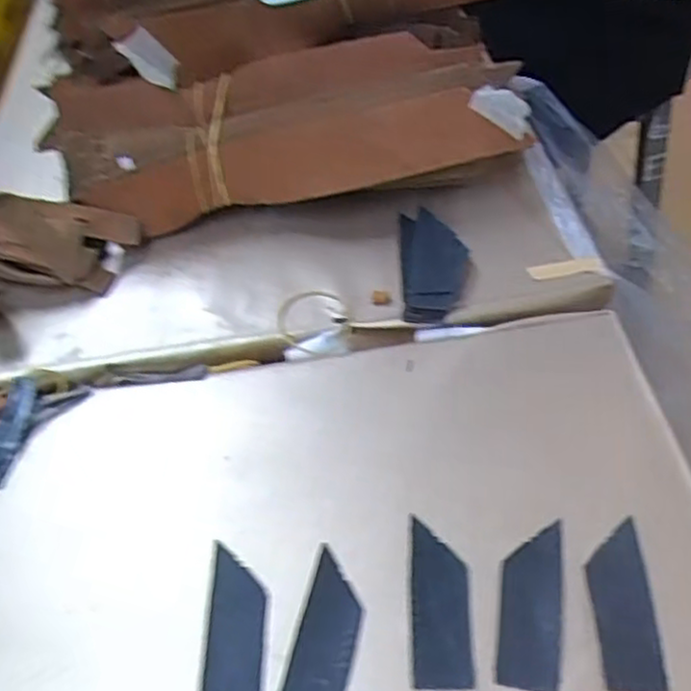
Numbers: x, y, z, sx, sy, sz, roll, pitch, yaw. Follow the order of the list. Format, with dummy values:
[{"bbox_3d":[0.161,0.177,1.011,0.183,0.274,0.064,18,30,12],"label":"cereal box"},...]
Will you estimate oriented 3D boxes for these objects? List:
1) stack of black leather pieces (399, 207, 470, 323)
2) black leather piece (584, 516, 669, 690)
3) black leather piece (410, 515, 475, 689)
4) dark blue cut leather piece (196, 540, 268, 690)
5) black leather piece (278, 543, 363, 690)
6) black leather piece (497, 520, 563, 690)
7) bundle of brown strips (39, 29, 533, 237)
[{"bbox_3d":[0.047,-0.043,0.389,0.034,0.008,0.078,-2,49,4],"label":"stack of black leather pieces"},{"bbox_3d":[0.103,0.096,0.273,0.021,0.004,0.061,-1,49,5],"label":"black leather piece"},{"bbox_3d":[0.036,0.096,0.277,0.022,0.004,0.061,-1,49,5],"label":"black leather piece"},{"bbox_3d":[-0.043,0.107,0.278,0.023,0.004,0.062,-2,49,3],"label":"dark blue cut leather piece"},{"bbox_3d":[-0.007,0.109,0.273,0.023,0.004,0.064,9,51,13],"label":"black leather piece"},{"bbox_3d":[0.070,0.095,0.275,0.022,0.004,0.062,6,50,10],"label":"black leather piece"},{"bbox_3d":[-0.035,-0.128,0.419,0.265,0.031,0.091,-9,81,3],"label":"bundle of brown strips"}]

